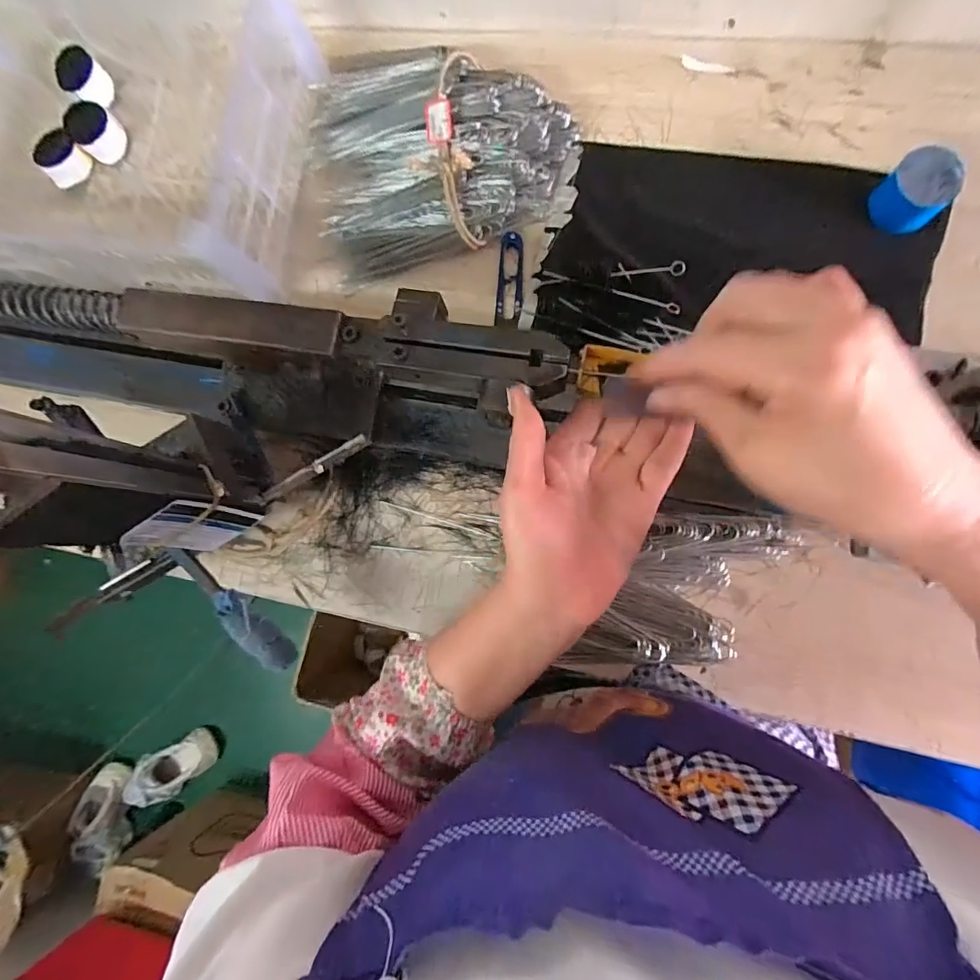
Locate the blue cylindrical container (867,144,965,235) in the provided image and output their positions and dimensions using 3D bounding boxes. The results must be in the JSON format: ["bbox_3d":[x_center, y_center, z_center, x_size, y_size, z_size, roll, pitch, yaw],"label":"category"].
[{"bbox_3d":[0.342,-0.239,0.388,0.049,0.036,0.050,-1,85,7],"label":"blue cylindrical container"}]

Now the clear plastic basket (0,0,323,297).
[{"bbox_3d":[-0.383,-0.353,0.485,0.391,0.122,0.292,9,86,8],"label":"clear plastic basket"}]

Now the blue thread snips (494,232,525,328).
[{"bbox_3d":[0.019,-0.197,0.455,0.025,0.010,0.089,3,85,8],"label":"blue thread snips"}]

